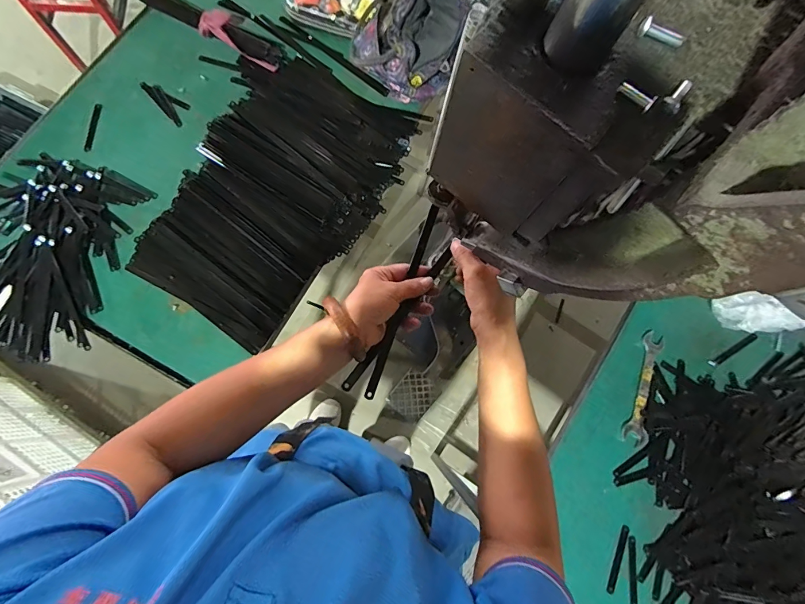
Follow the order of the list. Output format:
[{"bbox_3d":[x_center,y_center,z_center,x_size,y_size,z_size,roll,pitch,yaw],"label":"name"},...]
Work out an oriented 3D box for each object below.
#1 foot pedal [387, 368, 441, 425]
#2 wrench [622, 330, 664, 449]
[{"bbox_3d":[0.038,0.315,1.311,0.128,0.027,0.148,39,78,4],"label":"foot pedal"},{"bbox_3d":[0.425,0.150,0.680,0.041,0.007,0.198,20,78,4],"label":"wrench"}]

